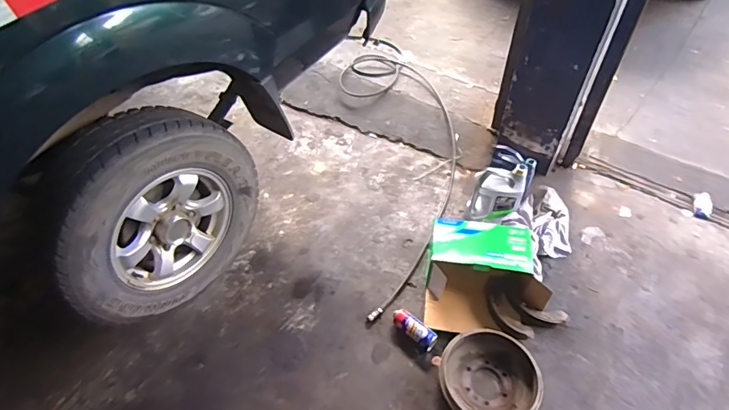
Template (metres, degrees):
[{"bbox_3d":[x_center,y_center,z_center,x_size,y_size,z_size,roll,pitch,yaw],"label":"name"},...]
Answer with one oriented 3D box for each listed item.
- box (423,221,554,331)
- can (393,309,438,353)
[{"bbox_3d":[0.455,0.255,1.748,0.424,0.225,0.397,1,51,3],"label":"box"},{"bbox_3d":[0.178,0.451,1.683,0.184,0.062,0.065,35,60,26],"label":"can"}]

